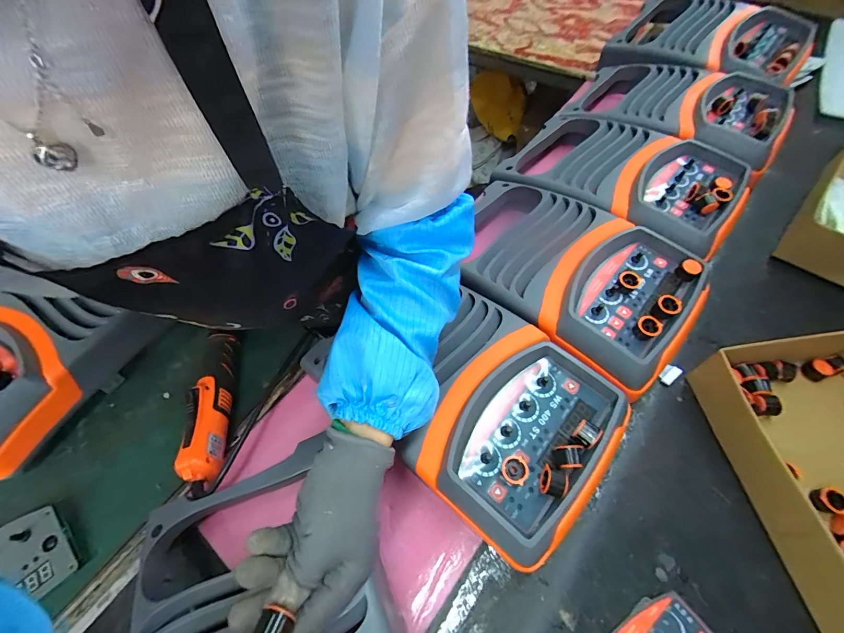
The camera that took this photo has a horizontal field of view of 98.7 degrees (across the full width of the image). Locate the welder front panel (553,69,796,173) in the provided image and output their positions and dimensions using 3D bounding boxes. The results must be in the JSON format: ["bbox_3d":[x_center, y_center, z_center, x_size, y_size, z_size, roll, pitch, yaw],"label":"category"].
[{"bbox_3d":[0.397,-0.332,0.555,0.169,0.071,0.301,-40,62,-20],"label":"welder front panel"}]

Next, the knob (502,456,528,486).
[{"bbox_3d":[0.083,0.140,0.329,0.022,0.019,0.023,-2,57,3],"label":"knob"}]

